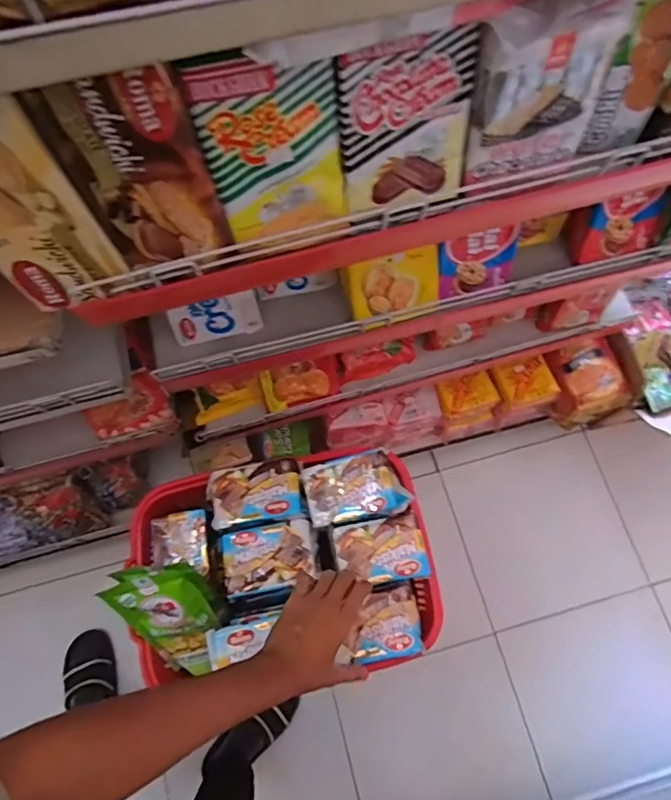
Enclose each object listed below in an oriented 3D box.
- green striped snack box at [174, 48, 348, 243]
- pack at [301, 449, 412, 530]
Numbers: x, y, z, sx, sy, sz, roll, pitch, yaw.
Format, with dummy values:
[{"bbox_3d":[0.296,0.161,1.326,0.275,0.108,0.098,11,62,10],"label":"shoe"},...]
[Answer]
[{"bbox_3d":[-0.054,-0.217,0.443,0.111,0.152,0.045,-13,56,-5],"label":"green striped snack box"},{"bbox_3d":[0.025,0.113,0.678,0.123,0.023,0.081,-13,72,-4],"label":"pack"}]

